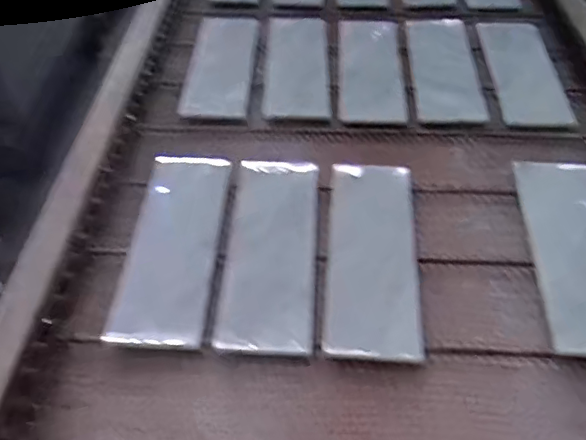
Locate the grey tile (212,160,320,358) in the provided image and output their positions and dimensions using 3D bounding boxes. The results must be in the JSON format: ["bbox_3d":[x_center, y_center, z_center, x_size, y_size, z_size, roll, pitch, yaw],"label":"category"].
[{"bbox_3d":[-0.025,0.026,0.743,0.114,0.026,0.323,4,44,-1],"label":"grey tile"}]

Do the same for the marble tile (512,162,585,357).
[{"bbox_3d":[0.366,0.034,0.745,0.118,0.020,0.318,5,46,3],"label":"marble tile"}]

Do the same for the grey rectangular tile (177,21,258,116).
[{"bbox_3d":[-0.126,-0.295,1.057,0.108,0.025,0.319,4,47,-3],"label":"grey rectangular tile"}]

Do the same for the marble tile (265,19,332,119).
[{"bbox_3d":[0.009,-0.284,1.052,0.108,0.025,0.306,0,43,0],"label":"marble tile"}]

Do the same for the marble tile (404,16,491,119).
[{"bbox_3d":[0.282,-0.295,1.081,0.119,0.018,0.313,3,43,3],"label":"marble tile"}]

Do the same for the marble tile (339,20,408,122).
[{"bbox_3d":[0.148,-0.284,1.066,0.120,0.020,0.316,2,43,2],"label":"marble tile"}]

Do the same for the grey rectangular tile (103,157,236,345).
[{"bbox_3d":[-0.150,0.015,0.748,0.113,0.023,0.323,-1,44,2],"label":"grey rectangular tile"}]

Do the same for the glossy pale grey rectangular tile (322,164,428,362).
[{"bbox_3d":[0.101,0.038,0.735,0.111,0.026,0.304,4,43,4],"label":"glossy pale grey rectangular tile"}]

